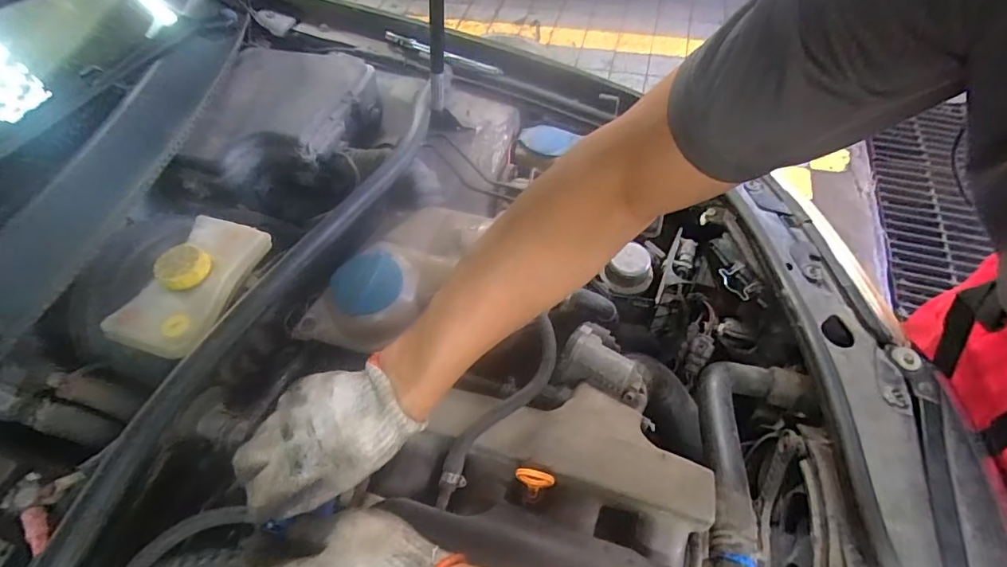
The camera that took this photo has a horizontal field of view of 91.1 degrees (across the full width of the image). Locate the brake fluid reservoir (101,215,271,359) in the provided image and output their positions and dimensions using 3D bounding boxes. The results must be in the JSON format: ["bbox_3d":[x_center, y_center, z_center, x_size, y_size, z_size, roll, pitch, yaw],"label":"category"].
[{"bbox_3d":[-0.331,-0.004,0.531,0.096,0.054,0.168,11,58,12],"label":"brake fluid reservoir"}]

